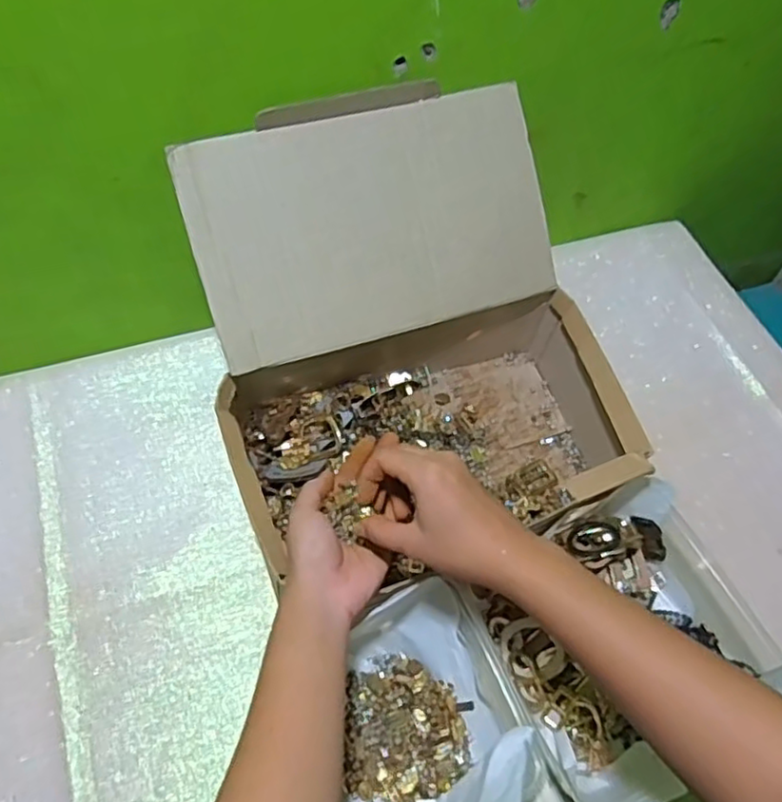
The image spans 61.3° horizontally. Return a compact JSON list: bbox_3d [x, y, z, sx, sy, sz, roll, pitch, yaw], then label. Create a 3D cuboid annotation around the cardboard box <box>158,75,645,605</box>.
[{"bbox_3d":[0.016,-0.050,0.574,0.329,0.225,0.338,-13,58,-11],"label":"cardboard box"}]

